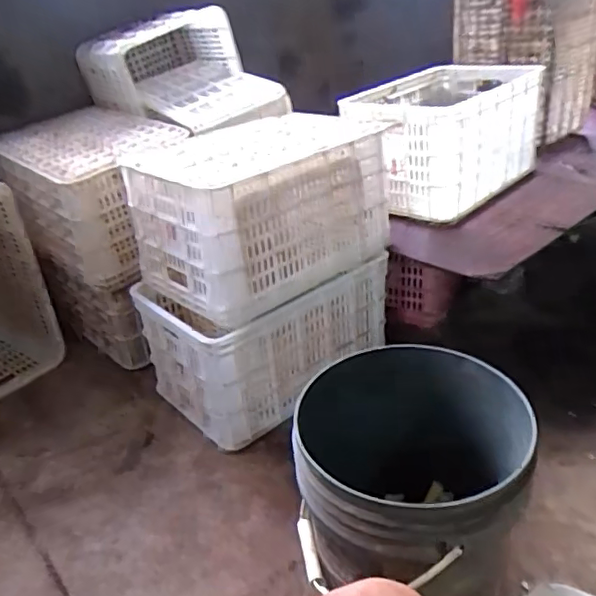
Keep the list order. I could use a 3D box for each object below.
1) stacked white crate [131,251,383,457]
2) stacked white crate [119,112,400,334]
[{"bbox_3d":[-0.075,0.079,1.388,0.496,0.303,0.328,-26,35,-33],"label":"stacked white crate"},{"bbox_3d":[-0.088,-0.210,1.286,0.488,0.280,0.372,-28,36,-35],"label":"stacked white crate"}]

